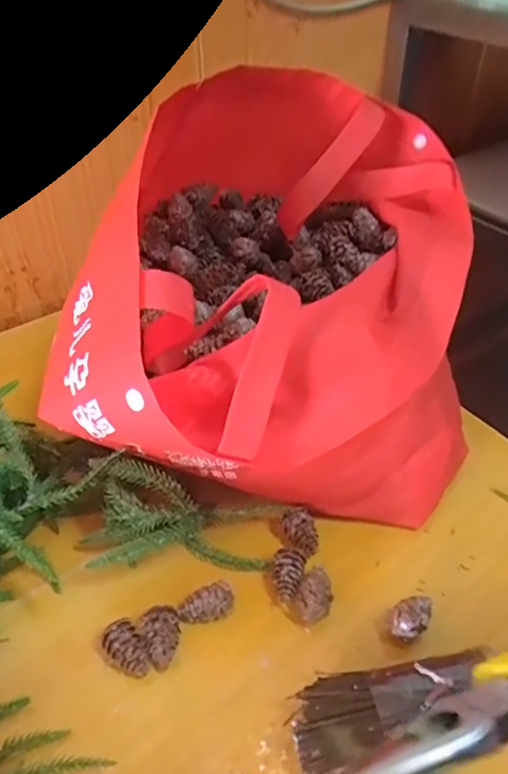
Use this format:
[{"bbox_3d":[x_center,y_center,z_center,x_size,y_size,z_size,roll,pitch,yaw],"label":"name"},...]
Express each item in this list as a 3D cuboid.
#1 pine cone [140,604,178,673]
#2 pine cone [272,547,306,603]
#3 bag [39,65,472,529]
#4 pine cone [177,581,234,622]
[{"bbox_3d":[-0.055,0.153,0.365,0.023,0.020,0.033,-16,46,-16],"label":"pine cone"},{"bbox_3d":[0.022,0.124,0.393,0.020,0.021,0.031,8,44,8],"label":"pine cone"},{"bbox_3d":[0.022,-0.060,0.458,0.280,0.199,0.326,0,43,0],"label":"bag"},{"bbox_3d":[-0.030,0.140,0.376,0.034,0.021,0.019,-18,46,-17],"label":"pine cone"}]

